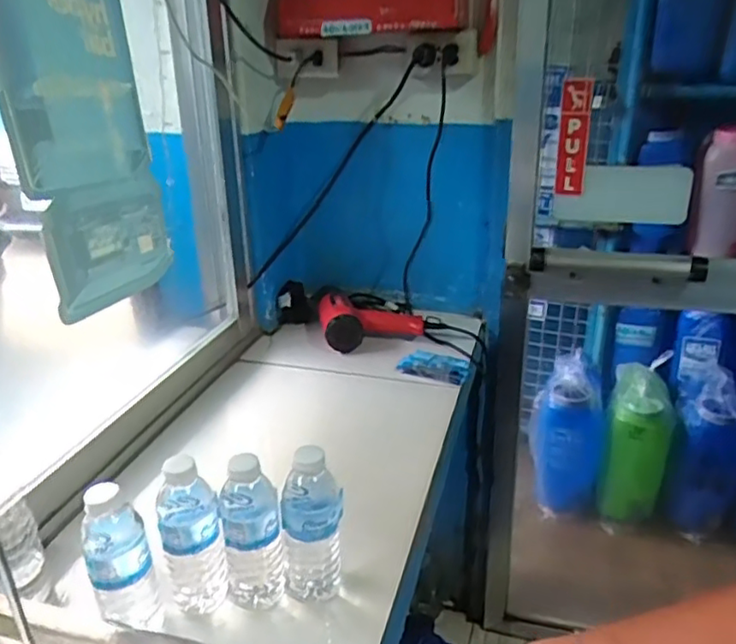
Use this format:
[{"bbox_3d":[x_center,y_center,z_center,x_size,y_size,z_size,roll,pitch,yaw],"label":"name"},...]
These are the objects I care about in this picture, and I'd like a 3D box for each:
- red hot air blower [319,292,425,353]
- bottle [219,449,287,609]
[{"bbox_3d":[0.006,-0.007,1.217,0.195,0.068,0.132,-4,24,-5],"label":"red hot air blower"},{"bbox_3d":[-0.119,0.211,0.650,0.059,0.167,0.053,-7,25,-12],"label":"bottle"}]

